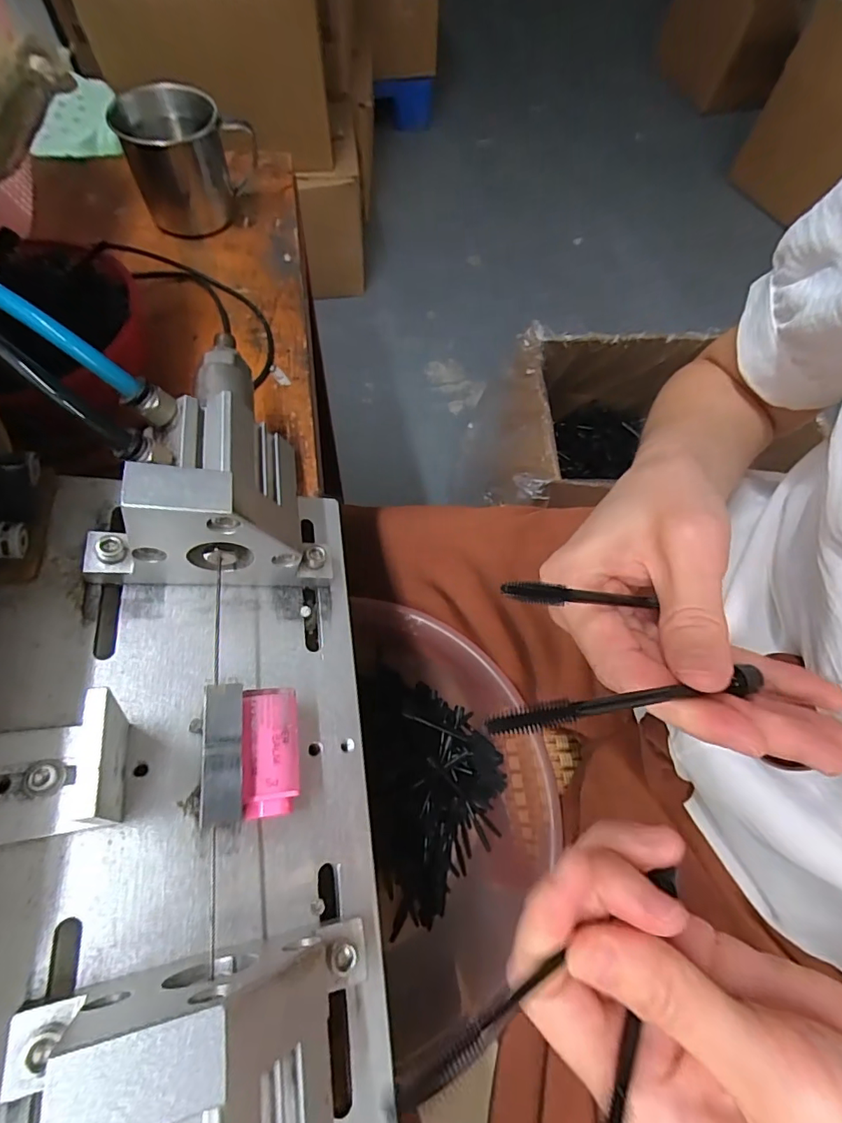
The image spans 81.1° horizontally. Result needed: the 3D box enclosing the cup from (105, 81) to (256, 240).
[{"bbox_3d":[-0.175,-0.306,0.379,0.086,0.072,0.073,-3,66,-3],"label":"cup"}]

